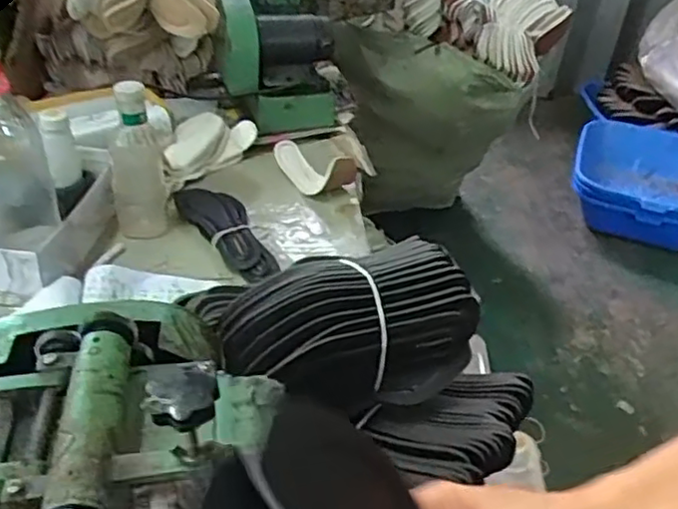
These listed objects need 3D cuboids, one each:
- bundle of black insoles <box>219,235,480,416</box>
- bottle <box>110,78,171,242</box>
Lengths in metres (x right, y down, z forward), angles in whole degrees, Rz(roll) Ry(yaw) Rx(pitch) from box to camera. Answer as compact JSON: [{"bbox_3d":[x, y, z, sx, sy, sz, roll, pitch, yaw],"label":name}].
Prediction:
[{"bbox_3d":[0.011,0.076,0.628,0.244,0.107,0.123,-11,41,-21],"label":"bundle of black insoles"},{"bbox_3d":[-0.288,-0.127,0.950,0.066,0.230,0.055,23,41,21],"label":"bottle"}]

